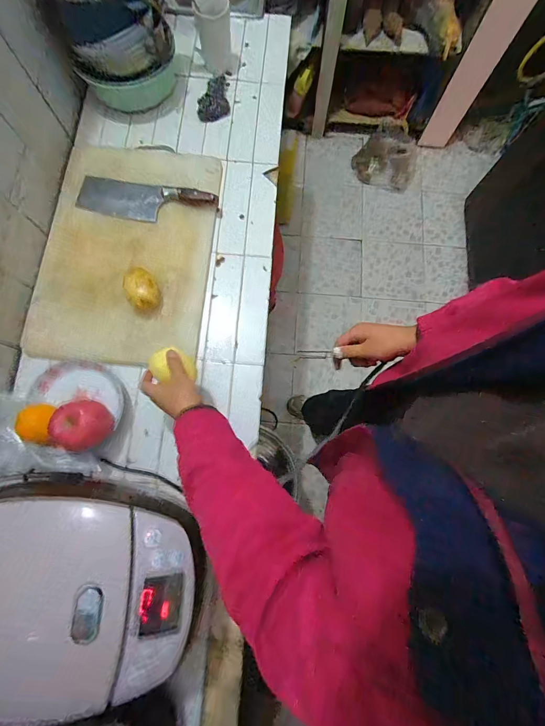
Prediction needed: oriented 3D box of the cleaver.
[{"bbox_3d":[-0.266,-0.346,0.690,0.287,0.028,0.087,11,78,2],"label":"cleaver"}]

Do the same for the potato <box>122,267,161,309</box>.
[{"bbox_3d":[-0.253,-0.141,0.631,0.062,0.057,0.078,-38,81,-8],"label":"potato"}]

